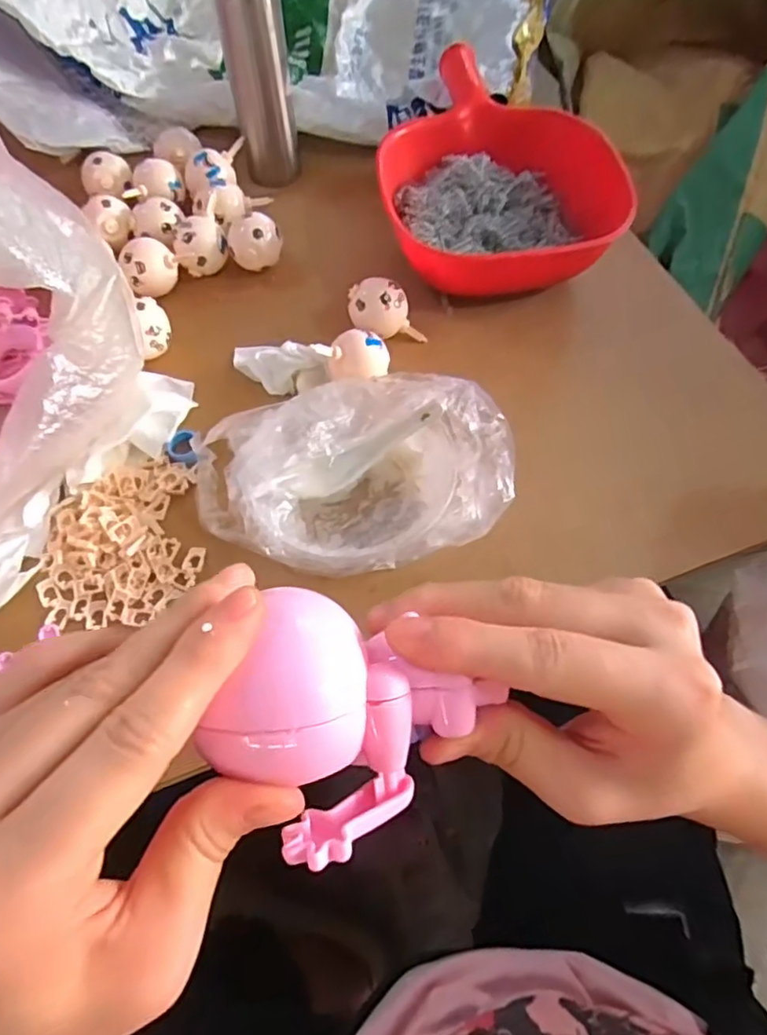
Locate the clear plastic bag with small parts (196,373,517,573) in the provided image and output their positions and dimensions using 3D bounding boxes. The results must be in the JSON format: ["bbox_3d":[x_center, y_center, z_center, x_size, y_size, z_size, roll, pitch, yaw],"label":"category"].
[{"bbox_3d":[-0.024,-0.033,0.427,0.214,0.064,0.139,-8,63,-3],"label":"clear plastic bag with small parts"}]

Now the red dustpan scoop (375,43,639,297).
[{"bbox_3d":[0.102,-0.315,0.556,0.208,0.073,0.282,-4,63,0],"label":"red dustpan scoop"}]

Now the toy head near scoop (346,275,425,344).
[{"bbox_3d":[0.003,-0.172,0.507,0.060,0.052,0.042,-9,63,-3],"label":"toy head near scoop"}]

